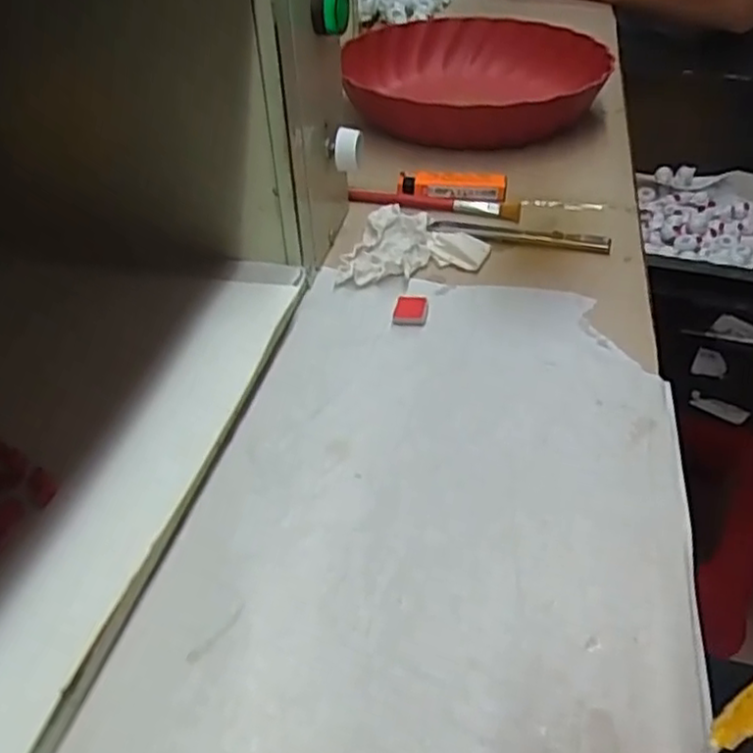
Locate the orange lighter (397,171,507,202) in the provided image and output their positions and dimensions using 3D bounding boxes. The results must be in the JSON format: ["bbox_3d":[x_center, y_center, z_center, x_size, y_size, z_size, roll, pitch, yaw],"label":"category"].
[{"bbox_3d":[0.055,-0.142,0.514,0.079,0.015,0.023,6,42,8],"label":"orange lighter"}]

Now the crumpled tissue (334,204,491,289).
[{"bbox_3d":[0.025,-0.082,0.444,0.085,0.019,0.068,9,42,11],"label":"crumpled tissue"}]

